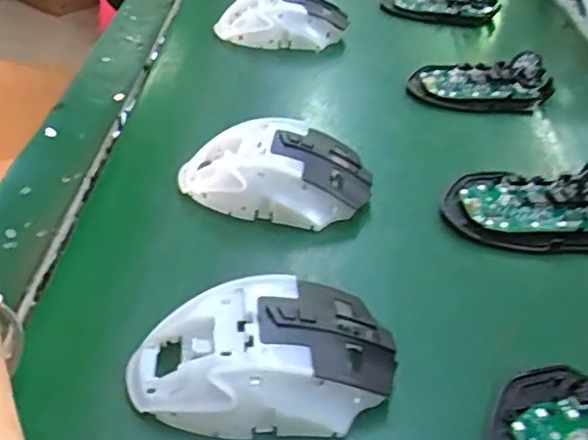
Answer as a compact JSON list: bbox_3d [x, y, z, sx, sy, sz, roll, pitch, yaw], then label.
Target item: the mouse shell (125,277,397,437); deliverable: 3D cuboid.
[{"bbox_3d":[-0.012,0.059,0.276,0.118,0.037,0.067,-6,41,-13],"label":"mouse shell"}]

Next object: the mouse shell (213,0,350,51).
[{"bbox_3d":[-0.010,-0.182,0.564,0.114,0.041,0.065,8,40,4],"label":"mouse shell"}]

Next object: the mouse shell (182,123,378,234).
[{"bbox_3d":[-0.011,-0.031,0.383,0.116,0.035,0.066,12,40,9],"label":"mouse shell"}]

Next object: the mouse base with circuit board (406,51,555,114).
[{"bbox_3d":[0.151,-0.112,0.506,0.111,0.028,0.056,9,40,5],"label":"mouse base with circuit board"}]

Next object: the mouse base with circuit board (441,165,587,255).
[{"bbox_3d":[0.150,-0.009,0.379,0.111,0.029,0.064,14,41,10],"label":"mouse base with circuit board"}]

